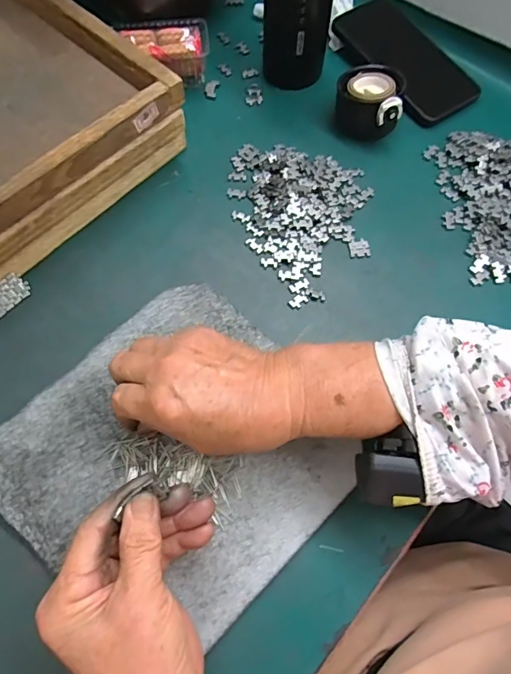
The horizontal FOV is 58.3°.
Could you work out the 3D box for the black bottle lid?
[{"bbox_3d":[0.107,-0.223,0.441,0.060,0.044,0.060,10,67,3],"label":"black bottle lid"}]

